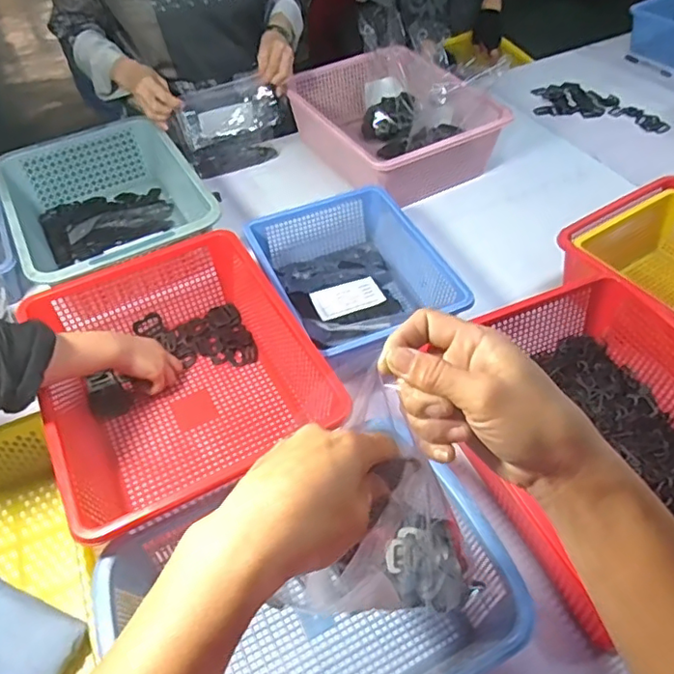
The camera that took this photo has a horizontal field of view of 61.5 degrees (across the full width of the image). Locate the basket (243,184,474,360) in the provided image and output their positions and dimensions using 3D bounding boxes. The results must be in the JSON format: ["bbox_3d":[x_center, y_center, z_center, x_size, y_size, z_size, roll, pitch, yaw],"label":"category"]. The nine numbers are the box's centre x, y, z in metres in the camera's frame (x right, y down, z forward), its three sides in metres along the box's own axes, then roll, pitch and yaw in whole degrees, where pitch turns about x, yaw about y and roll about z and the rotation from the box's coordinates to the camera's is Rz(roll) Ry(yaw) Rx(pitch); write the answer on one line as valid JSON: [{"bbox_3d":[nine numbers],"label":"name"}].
[{"bbox_3d":[0.018,-0.082,0.850,0.233,0.101,0.307,-18,50,-14],"label":"basket"}]

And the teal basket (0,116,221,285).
[{"bbox_3d":[-0.398,-0.217,0.989,0.292,0.127,0.415,-25,52,-19],"label":"teal basket"}]

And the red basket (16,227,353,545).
[{"bbox_3d":[-0.205,0.046,0.731,0.296,0.129,0.381,-24,51,-18],"label":"red basket"}]

